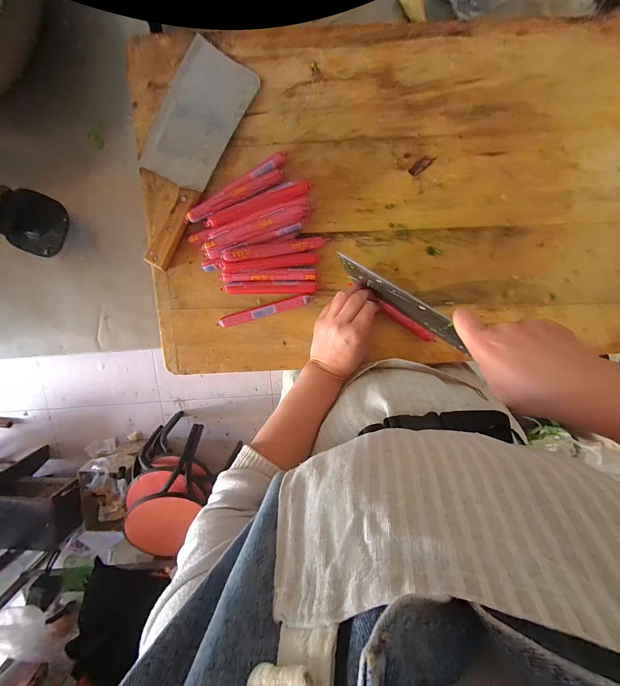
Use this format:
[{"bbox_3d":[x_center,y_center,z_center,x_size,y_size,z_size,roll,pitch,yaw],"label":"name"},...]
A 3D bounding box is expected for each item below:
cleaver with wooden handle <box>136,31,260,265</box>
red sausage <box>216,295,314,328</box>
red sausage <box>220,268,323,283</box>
[{"bbox_3d":[-0.172,-0.245,0.385,0.093,0.020,0.273,30,96,-6],"label":"cleaver with wooden handle"},{"bbox_3d":[-0.064,-0.046,0.415,0.135,0.018,0.017,-16,99,0],"label":"red sausage"},{"bbox_3d":[-0.056,-0.095,0.410,0.137,0.014,0.017,-2,99,-2],"label":"red sausage"}]

